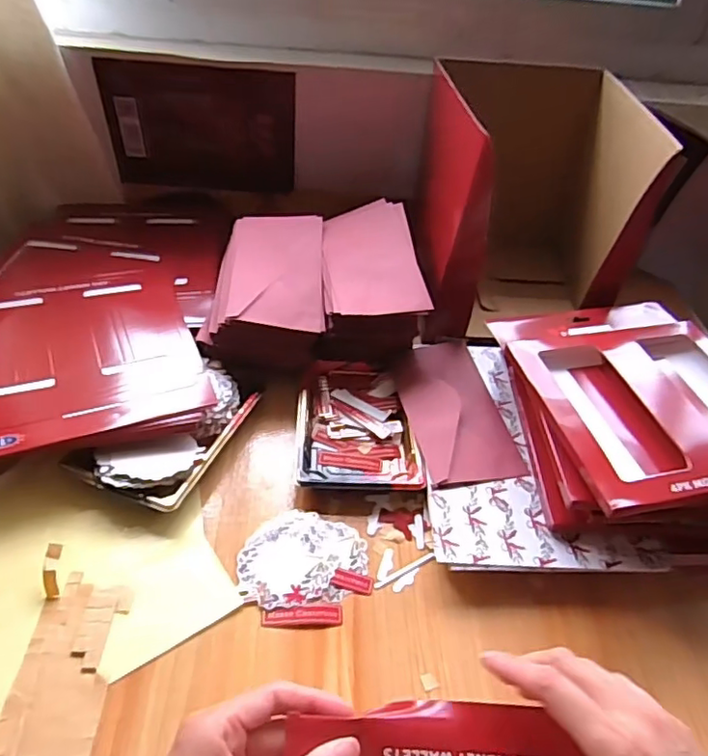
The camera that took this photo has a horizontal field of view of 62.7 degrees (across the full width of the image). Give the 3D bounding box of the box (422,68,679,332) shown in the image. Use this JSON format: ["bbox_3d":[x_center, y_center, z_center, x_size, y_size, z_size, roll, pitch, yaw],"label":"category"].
[{"bbox_3d":[0.196,-0.206,0.694,0.213,0.248,0.297,7,42,1],"label":"box"}]

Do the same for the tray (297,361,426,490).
[{"bbox_3d":[0.002,0.042,0.558,0.107,0.020,0.153,2,42,-4],"label":"tray"}]

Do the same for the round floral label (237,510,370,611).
[{"bbox_3d":[-0.040,0.140,0.462,0.098,0.004,0.080,-4,43,-11],"label":"round floral label"}]

